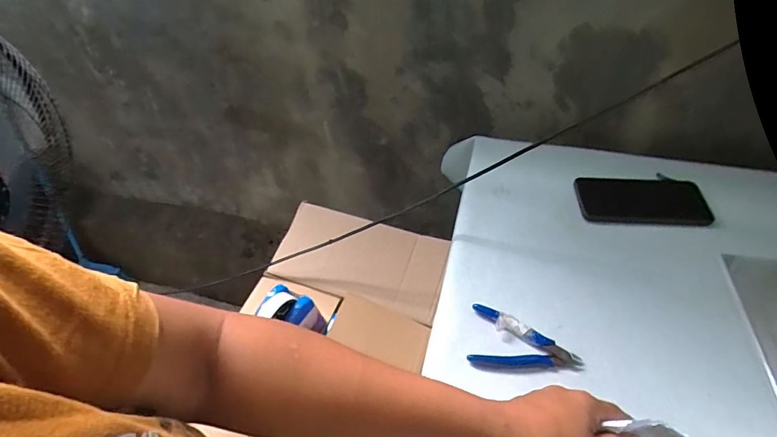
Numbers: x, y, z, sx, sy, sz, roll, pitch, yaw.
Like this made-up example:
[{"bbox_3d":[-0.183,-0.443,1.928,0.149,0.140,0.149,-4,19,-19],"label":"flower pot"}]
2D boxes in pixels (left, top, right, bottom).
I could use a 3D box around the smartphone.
[{"bbox_3d":[0.363,-0.026,0.603,0.175,0.011,0.086,1,49,6],"label":"smartphone"}]

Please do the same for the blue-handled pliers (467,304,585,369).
[{"bbox_3d":[0.153,0.141,0.472,0.120,0.015,0.065,11,50,14],"label":"blue-handled pliers"}]

